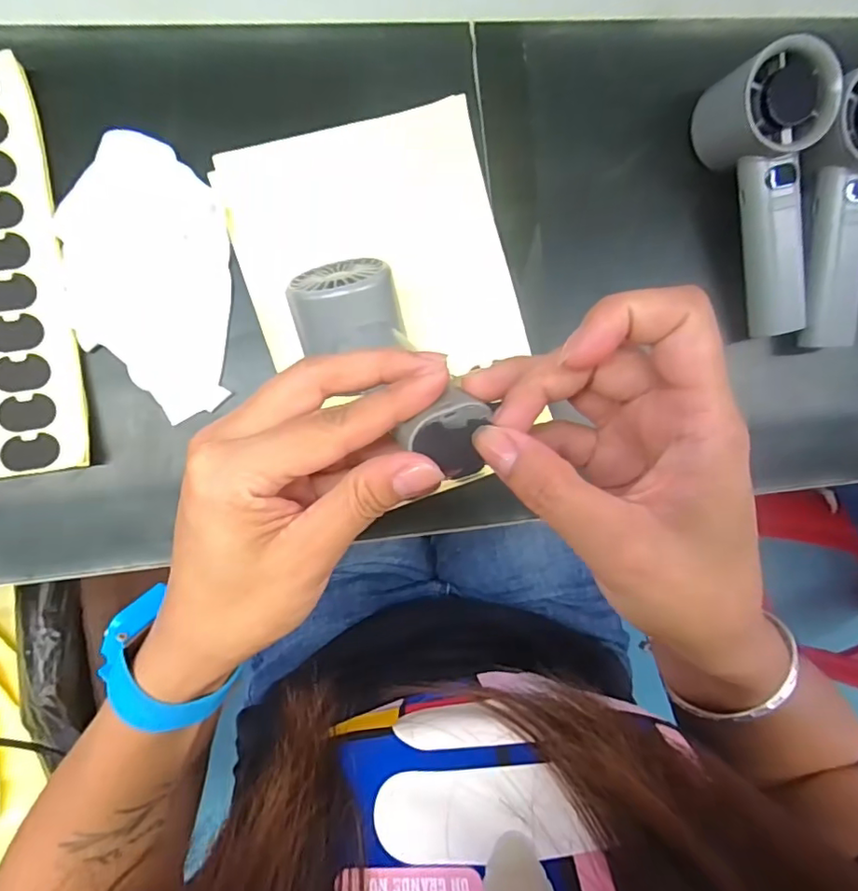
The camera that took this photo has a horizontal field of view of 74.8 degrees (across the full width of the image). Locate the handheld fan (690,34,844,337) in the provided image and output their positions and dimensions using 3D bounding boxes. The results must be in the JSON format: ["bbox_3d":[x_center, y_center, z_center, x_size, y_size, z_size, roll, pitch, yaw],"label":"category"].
[{"bbox_3d":[0.208,-0.147,0.333,0.051,0.058,0.155,-20,96,-8],"label":"handheld fan"}]

